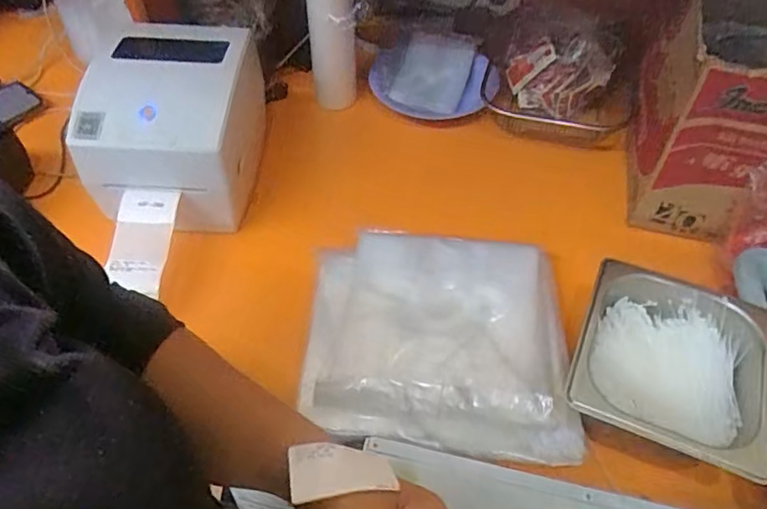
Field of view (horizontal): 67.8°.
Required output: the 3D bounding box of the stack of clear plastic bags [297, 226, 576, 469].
[{"bbox_3d":[0.054,0.076,0.585,0.260,0.061,0.228,6,50,5],"label":"stack of clear plastic bags"}]

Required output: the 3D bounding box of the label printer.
[{"bbox_3d":[-0.245,-0.153,0.694,0.179,0.162,0.212,1,50,2],"label":"label printer"}]

